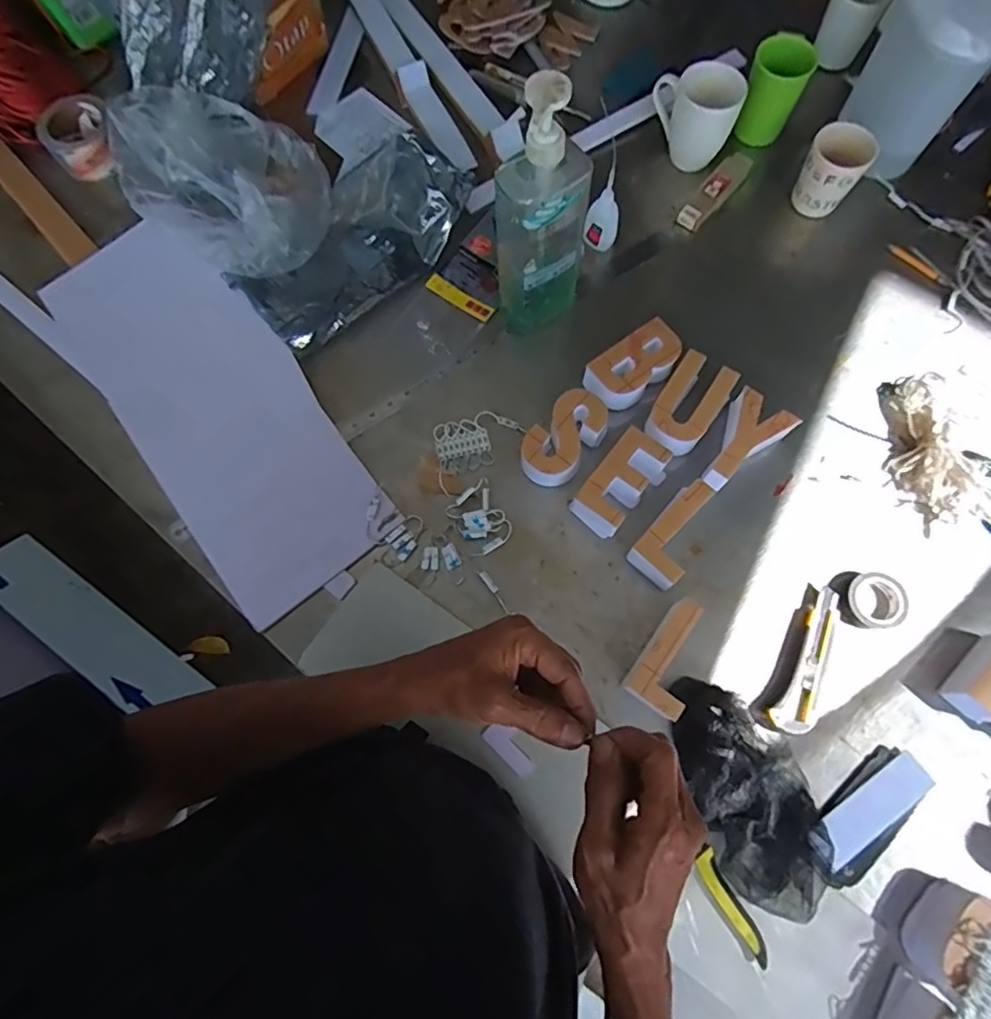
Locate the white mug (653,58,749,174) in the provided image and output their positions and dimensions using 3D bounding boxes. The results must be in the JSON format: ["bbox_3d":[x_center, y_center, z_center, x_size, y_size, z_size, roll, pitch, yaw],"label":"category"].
[{"bbox_3d":[0.263,-0.522,0.756,0.075,0.095,0.109,-14,73,-2],"label":"white mug"}]

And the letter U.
[{"bbox_3d":[0.221,-0.118,0.675,0.066,0.039,0.117,33,77,11],"label":"letter U"}]

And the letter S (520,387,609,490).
[{"bbox_3d":[0.077,-0.080,0.671,0.067,0.045,0.115,42,79,13],"label":"letter S"}]

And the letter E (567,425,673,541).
[{"bbox_3d":[0.139,-0.031,0.648,0.065,0.047,0.115,41,79,12],"label":"letter E"}]

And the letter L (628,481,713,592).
[{"bbox_3d":[0.197,0.028,0.631,0.057,0.042,0.116,40,78,12],"label":"letter L"}]

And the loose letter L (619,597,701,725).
[{"bbox_3d":[0.180,0.150,0.595,0.055,0.040,0.114,30,77,10],"label":"loose letter L"}]

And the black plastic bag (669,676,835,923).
[{"bbox_3d":[0.243,0.266,0.553,0.111,0.049,0.213,-17,74,-3],"label":"black plastic bag"}]

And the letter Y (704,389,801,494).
[{"bbox_3d":[0.278,-0.070,0.660,0.071,0.046,0.122,36,77,11],"label":"letter Y"}]

